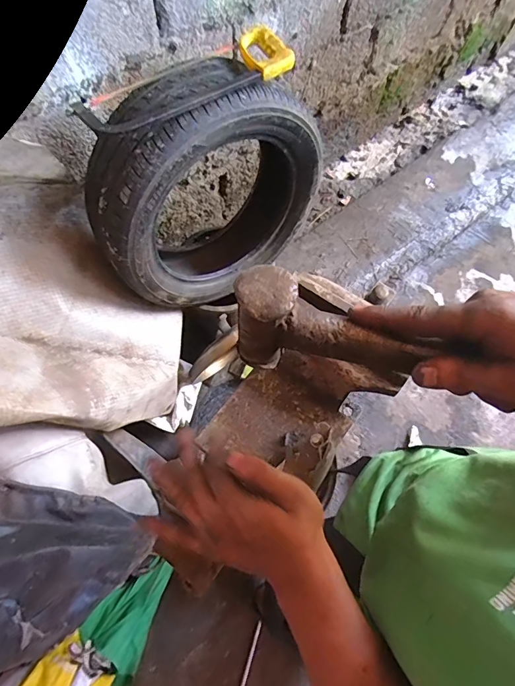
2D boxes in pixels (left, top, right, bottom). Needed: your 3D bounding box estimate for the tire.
[{"bbox_3d":[-0.112,-0.336,0.952,0.519,0.543,0.197,-33,72,-13],"label":"tire"}]

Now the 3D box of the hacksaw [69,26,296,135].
[{"bbox_3d":[-0.126,-0.474,0.728,0.404,0.033,0.148,-33,72,-13],"label":"hacksaw"}]

